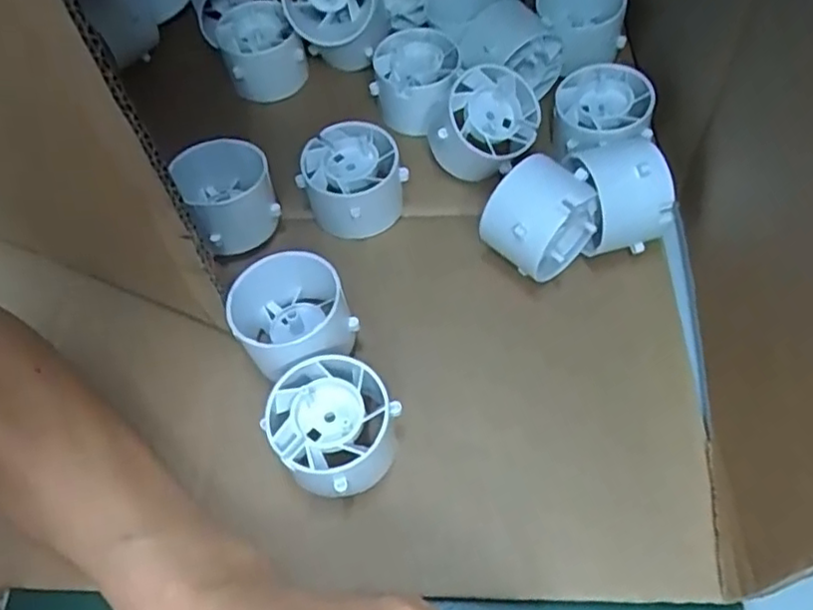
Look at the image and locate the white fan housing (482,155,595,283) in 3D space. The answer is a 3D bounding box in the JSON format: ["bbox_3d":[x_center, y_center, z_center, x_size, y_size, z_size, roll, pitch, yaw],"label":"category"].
[{"bbox_3d":[0.061,-0.037,0.305,0.040,0.052,0.036,-39,64,-21],"label":"white fan housing"}]

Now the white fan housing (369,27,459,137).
[{"bbox_3d":[0.005,-0.123,0.365,0.046,0.037,0.052,6,58,6],"label":"white fan housing"}]

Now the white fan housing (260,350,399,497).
[{"bbox_3d":[-0.030,0.051,0.270,0.048,0.041,0.047,-1,57,1],"label":"white fan housing"}]

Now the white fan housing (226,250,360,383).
[{"bbox_3d":[-0.050,0.008,0.290,0.049,0.041,0.047,-1,57,1],"label":"white fan housing"}]

